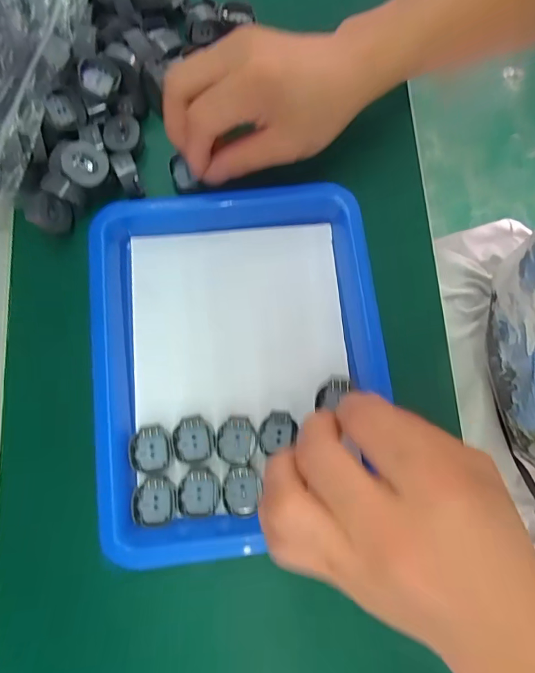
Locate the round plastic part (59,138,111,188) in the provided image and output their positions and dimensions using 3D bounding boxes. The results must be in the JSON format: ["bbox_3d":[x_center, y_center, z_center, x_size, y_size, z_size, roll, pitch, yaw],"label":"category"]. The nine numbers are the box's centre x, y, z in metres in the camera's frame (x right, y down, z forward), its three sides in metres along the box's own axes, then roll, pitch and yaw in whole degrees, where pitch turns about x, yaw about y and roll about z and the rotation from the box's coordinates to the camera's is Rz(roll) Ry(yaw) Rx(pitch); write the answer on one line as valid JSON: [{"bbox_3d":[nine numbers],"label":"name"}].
[{"bbox_3d":[-0.117,-0.110,0.261,0.029,0.008,0.027,0,78,0],"label":"round plastic part"}]

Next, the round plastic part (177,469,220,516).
[{"bbox_3d":[-0.041,0.093,0.245,0.024,0.004,0.026,0,78,0],"label":"round plastic part"}]

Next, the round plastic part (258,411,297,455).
[{"bbox_3d":[0.006,0.059,0.254,0.023,0.004,0.024,0,78,0],"label":"round plastic part"}]

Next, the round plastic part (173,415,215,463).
[{"bbox_3d":[-0.045,0.063,0.252,0.025,0.004,0.026,0,78,0],"label":"round plastic part"}]

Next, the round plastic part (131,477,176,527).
[{"bbox_3d":[-0.067,0.097,0.243,0.025,0.004,0.026,0,78,0],"label":"round plastic part"}]

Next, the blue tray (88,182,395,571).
[{"bbox_3d":[-0.017,0.015,0.261,0.188,0.031,0.218,-7,78,-1],"label":"blue tray"}]

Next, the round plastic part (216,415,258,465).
[{"bbox_3d":[-0.019,0.063,0.252,0.024,0.004,0.028,11,78,2],"label":"round plastic part"}]

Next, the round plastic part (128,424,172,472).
[{"bbox_3d":[-0.071,0.067,0.248,0.024,0.005,0.027,-3,78,0],"label":"round plastic part"}]

